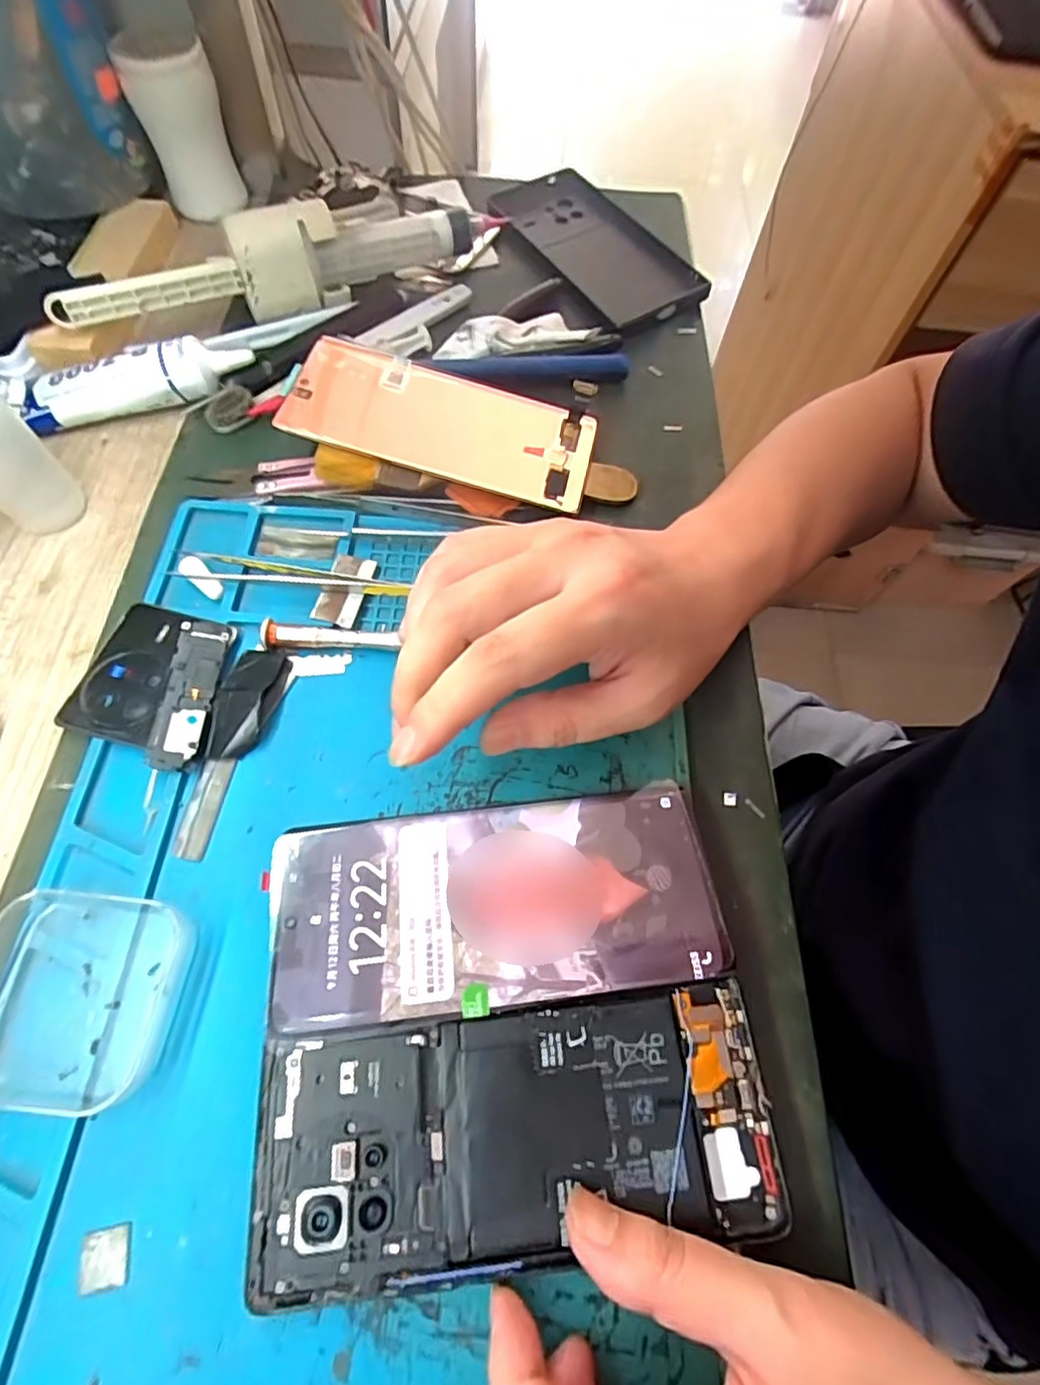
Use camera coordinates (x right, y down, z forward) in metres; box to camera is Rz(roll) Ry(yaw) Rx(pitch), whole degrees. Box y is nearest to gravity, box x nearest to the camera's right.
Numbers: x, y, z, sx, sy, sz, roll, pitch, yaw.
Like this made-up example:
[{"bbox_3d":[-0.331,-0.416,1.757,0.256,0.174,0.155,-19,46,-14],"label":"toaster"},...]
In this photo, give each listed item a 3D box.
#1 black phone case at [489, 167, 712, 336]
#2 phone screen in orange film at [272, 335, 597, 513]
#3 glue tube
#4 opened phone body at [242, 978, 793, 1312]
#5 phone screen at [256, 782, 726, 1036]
[{"bbox_3d":[0.052,-0.309,0.410,0.078,0.010,0.177,-26,68,-14],"label":"black phone case"},{"bbox_3d":[-0.039,-0.144,0.317,0.156,0.007,0.075,15,64,-3],"label":"phone screen in orange film"},{"bbox_3d":[-0.208,-0.172,0.323,0.118,0.027,0.025,-13,66,-9],"label":"glue tube"},{"bbox_3d":[0.000,0.140,0.193,0.162,0.006,0.069,-5,65,-5],"label":"opened phone body"},{"bbox_3d":[-0.009,0.076,0.224,0.160,0.012,0.071,-5,65,-5],"label":"phone screen"}]

